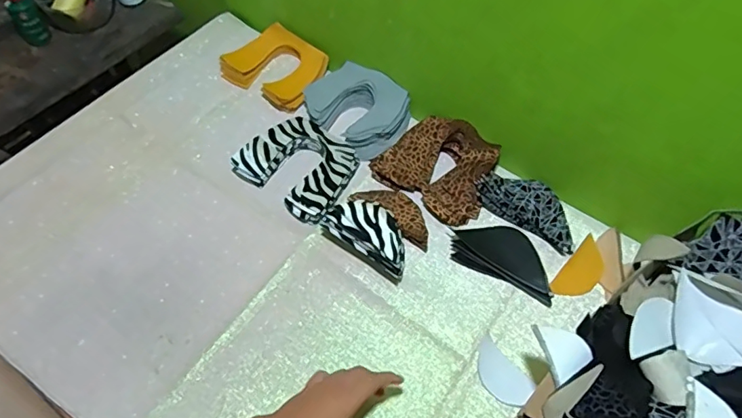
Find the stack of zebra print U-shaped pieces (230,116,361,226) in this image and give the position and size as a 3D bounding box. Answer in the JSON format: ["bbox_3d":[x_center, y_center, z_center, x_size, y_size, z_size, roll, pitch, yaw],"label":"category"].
[{"bbox_3d":[-0.098,-0.066,0.746,0.156,0.026,0.136,34,62,19],"label":"stack of zebra print U-shaped pieces"}]

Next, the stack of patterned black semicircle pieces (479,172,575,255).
[{"bbox_3d":[0.219,-0.009,0.717,0.142,0.020,0.080,27,60,15],"label":"stack of patterned black semicircle pieces"}]

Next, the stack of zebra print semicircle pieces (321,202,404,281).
[{"bbox_3d":[0.000,0.033,0.672,0.122,0.060,0.062,31,61,17],"label":"stack of zebra print semicircle pieces"}]

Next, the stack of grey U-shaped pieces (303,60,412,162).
[{"bbox_3d":[-0.022,-0.161,0.794,0.162,0.033,0.121,34,62,18],"label":"stack of grey U-shaped pieces"}]

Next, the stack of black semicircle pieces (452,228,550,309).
[{"bbox_3d":[0.177,0.061,0.682,0.137,0.016,0.073,23,61,13],"label":"stack of black semicircle pieces"}]

